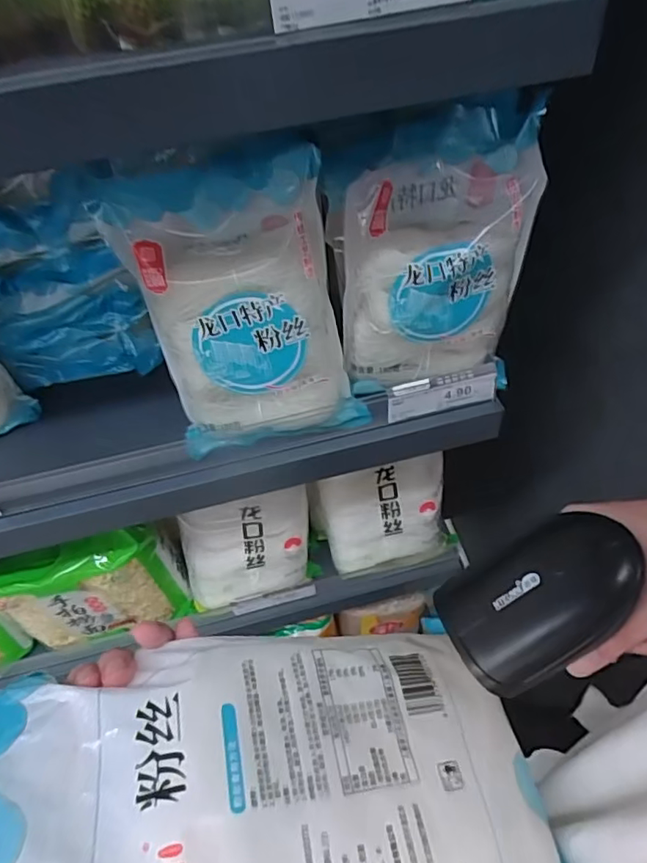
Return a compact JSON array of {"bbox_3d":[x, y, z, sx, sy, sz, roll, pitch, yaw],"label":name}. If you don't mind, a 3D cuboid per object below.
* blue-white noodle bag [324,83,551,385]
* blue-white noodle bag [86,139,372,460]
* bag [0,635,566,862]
[{"bbox_3d":[0.084,-0.136,0.426,0.152,0.216,0.059,-10,49,-4],"label":"blue-white noodle bag"},{"bbox_3d":[-0.061,-0.092,0.417,0.150,0.221,0.070,-14,49,-8],"label":"blue-white noodle bag"},{"bbox_3d":[-0.021,0.167,0.233,0.259,0.038,0.155,0,49,-24],"label":"bag"}]

